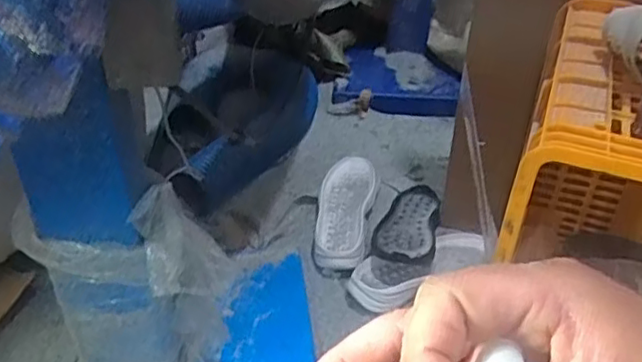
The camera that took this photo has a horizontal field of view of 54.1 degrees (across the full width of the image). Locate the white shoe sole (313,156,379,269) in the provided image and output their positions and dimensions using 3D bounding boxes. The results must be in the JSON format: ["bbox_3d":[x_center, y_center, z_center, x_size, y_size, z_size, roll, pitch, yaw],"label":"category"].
[{"bbox_3d":[0.042,0.059,1.165,0.103,0.061,0.265,7,38,9],"label":"white shoe sole"}]

